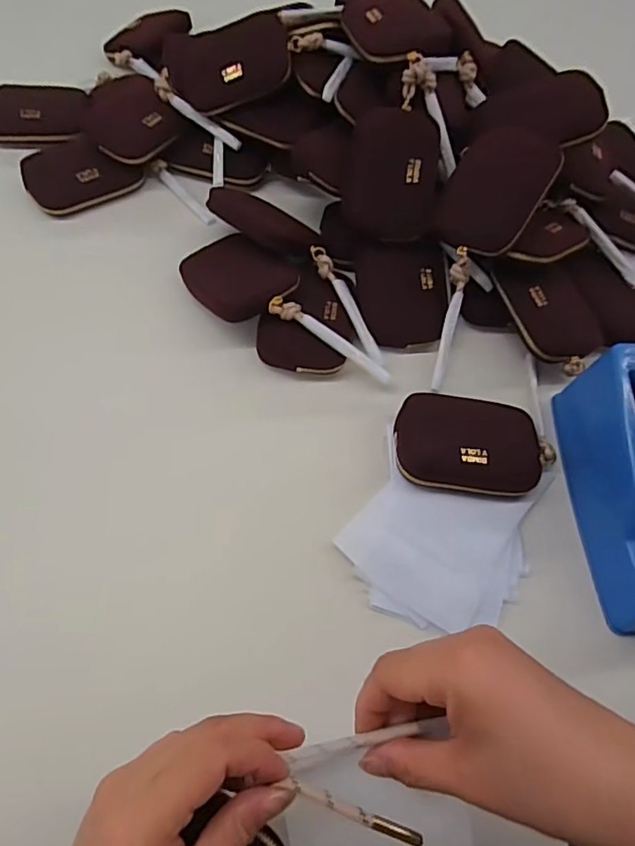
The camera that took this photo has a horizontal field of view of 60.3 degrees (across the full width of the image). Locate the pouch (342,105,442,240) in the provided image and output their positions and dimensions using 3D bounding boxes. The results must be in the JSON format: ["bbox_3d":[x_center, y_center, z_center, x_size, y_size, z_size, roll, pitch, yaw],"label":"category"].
[{"bbox_3d":[0.069,-0.232,0.506,0.085,0.020,0.118,7,95,4],"label":"pouch"}]

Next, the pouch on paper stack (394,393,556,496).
[{"bbox_3d":[0.128,0.019,0.447,0.129,0.036,0.079,7,61,0],"label":"pouch on paper stack"}]

